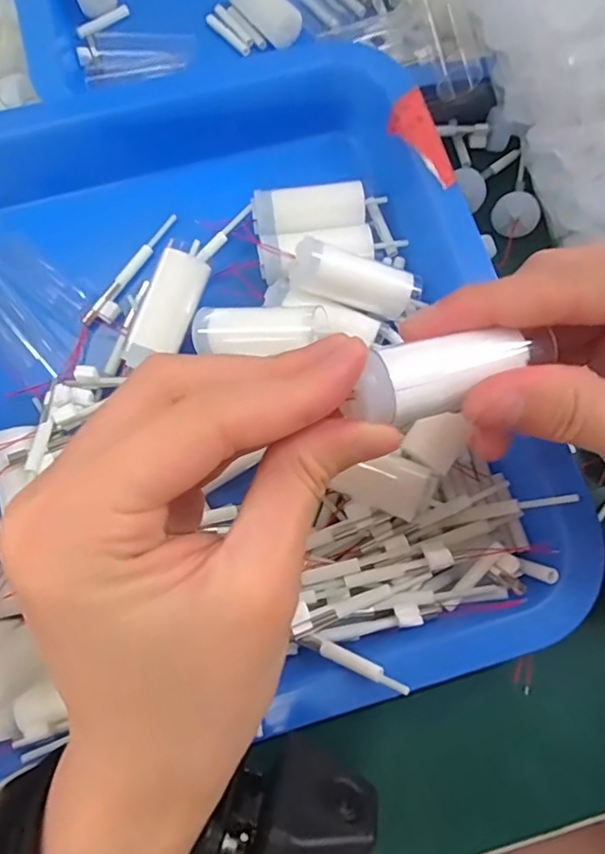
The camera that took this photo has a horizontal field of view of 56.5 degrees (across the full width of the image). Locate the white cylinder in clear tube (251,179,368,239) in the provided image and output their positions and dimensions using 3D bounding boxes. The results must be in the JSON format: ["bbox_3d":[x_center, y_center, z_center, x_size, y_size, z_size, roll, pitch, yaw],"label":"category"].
[{"bbox_3d":[0.004,-0.094,0.246,0.048,0.015,0.017,-10,69,-1],"label":"white cylinder in clear tube"}]

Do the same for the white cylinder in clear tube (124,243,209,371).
[{"bbox_3d":[-0.054,-0.046,0.223,0.016,0.014,0.049,27,90,12],"label":"white cylinder in clear tube"}]

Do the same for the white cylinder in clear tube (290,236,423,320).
[{"bbox_3d":[0.021,-0.059,0.227,0.051,0.014,0.017,15,70,-13],"label":"white cylinder in clear tube"}]

